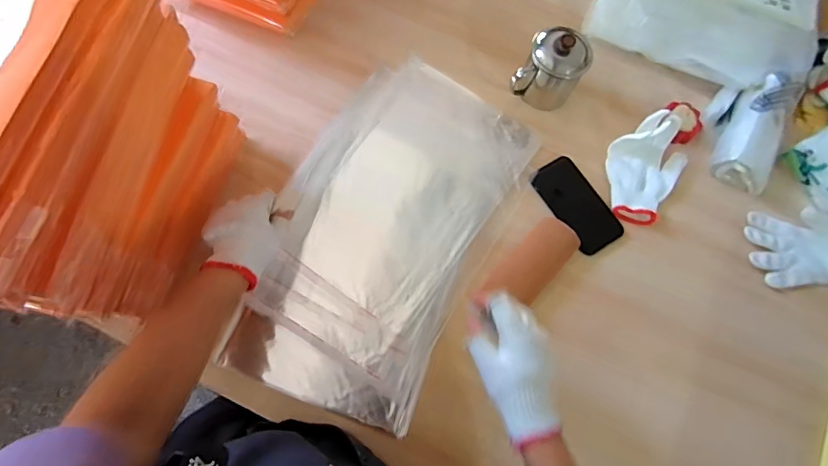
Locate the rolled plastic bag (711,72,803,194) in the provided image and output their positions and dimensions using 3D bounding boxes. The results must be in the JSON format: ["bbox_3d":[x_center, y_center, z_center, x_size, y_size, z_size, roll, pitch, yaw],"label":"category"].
[{"bbox_3d":[0.545,-0.164,0.699,0.090,0.062,0.183,26,73,5],"label":"rolled plastic bag"}]

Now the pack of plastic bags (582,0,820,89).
[{"bbox_3d":[0.487,-0.374,0.737,0.343,0.090,0.200,28,72,5],"label":"pack of plastic bags"}]

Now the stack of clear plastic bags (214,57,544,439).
[{"bbox_3d":[-0.039,-0.012,0.621,0.279,0.044,0.503,26,74,7],"label":"stack of clear plastic bags"}]

